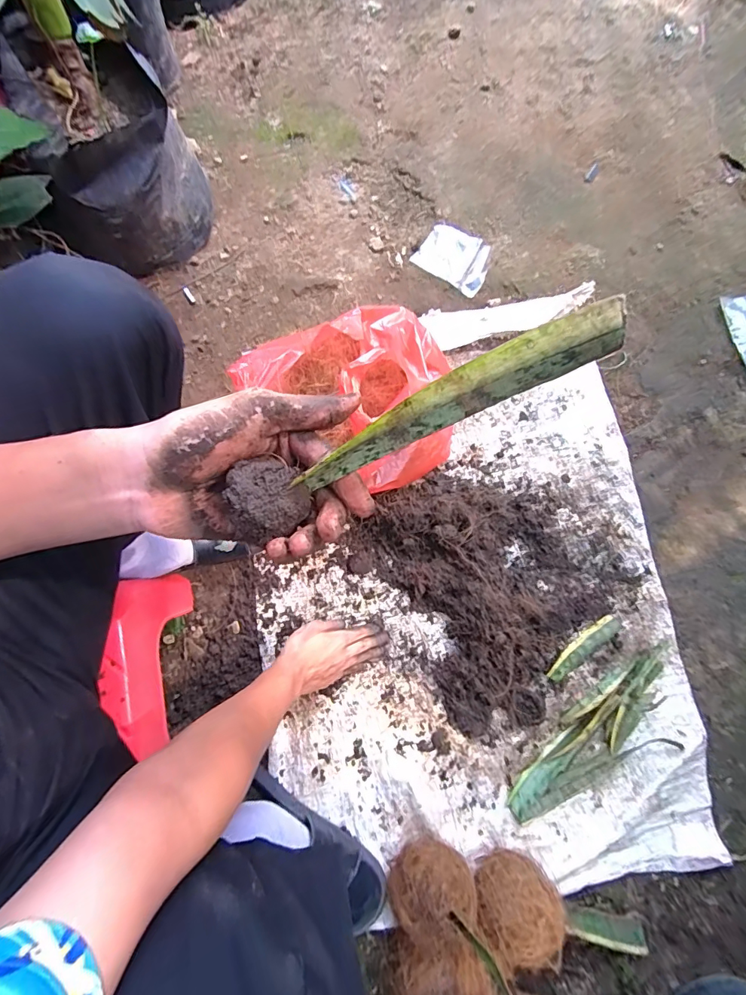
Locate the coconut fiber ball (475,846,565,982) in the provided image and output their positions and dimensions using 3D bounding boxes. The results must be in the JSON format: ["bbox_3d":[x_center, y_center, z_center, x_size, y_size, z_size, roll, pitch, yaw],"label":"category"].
[{"bbox_3d":[0.182,0.513,0.565,0.100,0.094,0.095,1,78,-4],"label":"coconut fiber ball"}]

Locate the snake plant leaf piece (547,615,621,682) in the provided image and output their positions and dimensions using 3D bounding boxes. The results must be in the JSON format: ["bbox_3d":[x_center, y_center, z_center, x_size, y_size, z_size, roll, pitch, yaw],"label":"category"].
[{"bbox_3d":[0.315,0.226,0.669,0.130,0.011,0.031,-38,83,-11],"label":"snake plant leaf piece"}]

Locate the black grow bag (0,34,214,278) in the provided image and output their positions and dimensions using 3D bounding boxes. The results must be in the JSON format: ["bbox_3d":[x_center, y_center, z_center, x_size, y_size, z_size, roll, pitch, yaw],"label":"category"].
[{"bbox_3d":[-0.407,-0.550,0.732,0.218,0.215,0.253,-18,78,-5],"label":"black grow bag"}]

